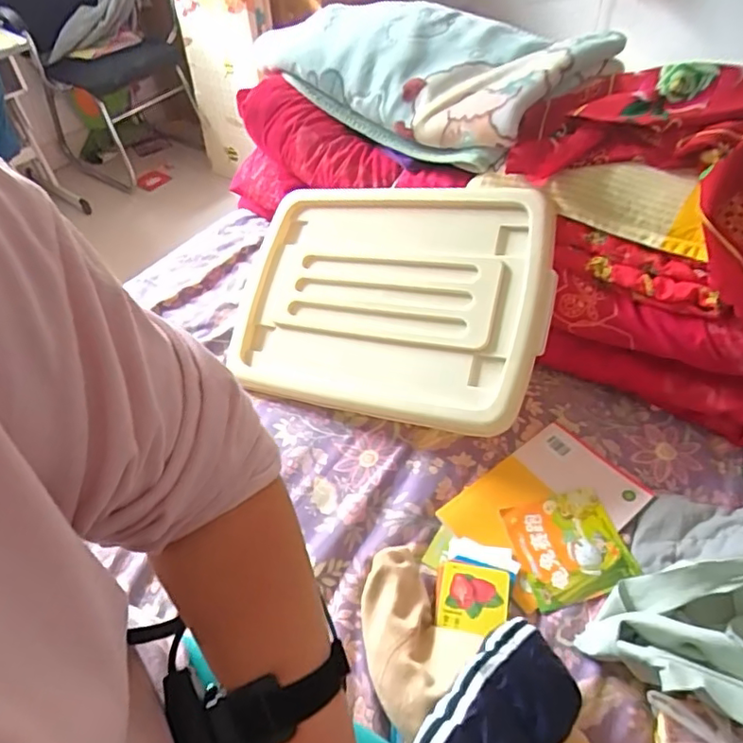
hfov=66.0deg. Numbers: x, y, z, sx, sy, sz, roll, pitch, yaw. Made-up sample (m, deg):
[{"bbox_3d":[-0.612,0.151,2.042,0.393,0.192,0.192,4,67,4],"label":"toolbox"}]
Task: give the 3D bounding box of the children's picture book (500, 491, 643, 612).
[{"bbox_3d":[0.253,0.226,0.739,0.132,0.015,0.134,-12,49,-6],"label":"children's picture book"}]

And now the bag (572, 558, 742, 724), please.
[{"bbox_3d":[0.360,0.287,0.572,0.151,0.151,0.234,-38,56,-26],"label":"bag"}]

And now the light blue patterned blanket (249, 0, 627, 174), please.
[{"bbox_3d":[0.130,-0.569,1.060,0.392,0.155,0.524,-37,56,-25],"label":"light blue patterned blanket"}]

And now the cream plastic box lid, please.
[{"bbox_3d":[0.005,-0.120,0.913,0.541,0.066,0.378,7,73,25],"label":"cream plastic box lid"}]

